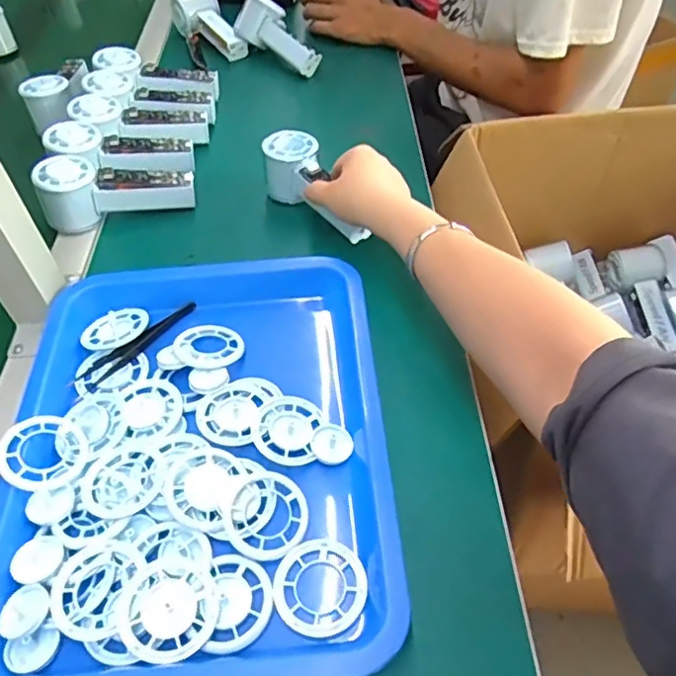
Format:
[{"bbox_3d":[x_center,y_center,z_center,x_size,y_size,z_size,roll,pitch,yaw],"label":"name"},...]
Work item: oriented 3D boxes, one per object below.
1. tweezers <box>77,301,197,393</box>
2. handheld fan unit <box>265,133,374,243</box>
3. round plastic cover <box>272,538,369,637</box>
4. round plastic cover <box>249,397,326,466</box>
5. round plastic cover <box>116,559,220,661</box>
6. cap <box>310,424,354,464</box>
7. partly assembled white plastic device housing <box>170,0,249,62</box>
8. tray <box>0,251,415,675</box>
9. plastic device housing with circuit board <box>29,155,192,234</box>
[{"bbox_3d":[-0.168,0.002,0.501,0.021,0.010,0.113,31,57,25],"label":"tweezers"},{"bbox_3d":[-0.014,-0.151,0.596,0.054,0.058,0.150,-37,60,-25],"label":"handheld fan unit"},{"bbox_3d":[-0.011,0.157,0.375,0.058,0.004,0.059,-1,49,1],"label":"round plastic cover"},{"bbox_3d":[-0.038,0.068,0.440,0.050,0.010,0.055,-1,49,1],"label":"round plastic cover"},{"bbox_3d":[-0.103,0.163,0.357,0.055,0.010,0.057,-1,49,1],"label":"round plastic cover"},{"bbox_3d":[-0.005,0.076,0.431,0.030,0.006,0.029,-1,49,1],"label":"cap"},{"bbox_3d":[-0.186,-0.458,0.868,0.063,0.044,0.152,-37,75,-25],"label":"partly assembled white plastic device housing"},{"bbox_3d":[-0.099,0.063,0.445,0.267,0.036,0.363,-4,52,-3],"label":"tray"},{"bbox_3d":[-0.227,-0.159,0.611,0.145,0.059,0.053,-16,51,-11],"label":"plastic device housing with circuit board"}]

